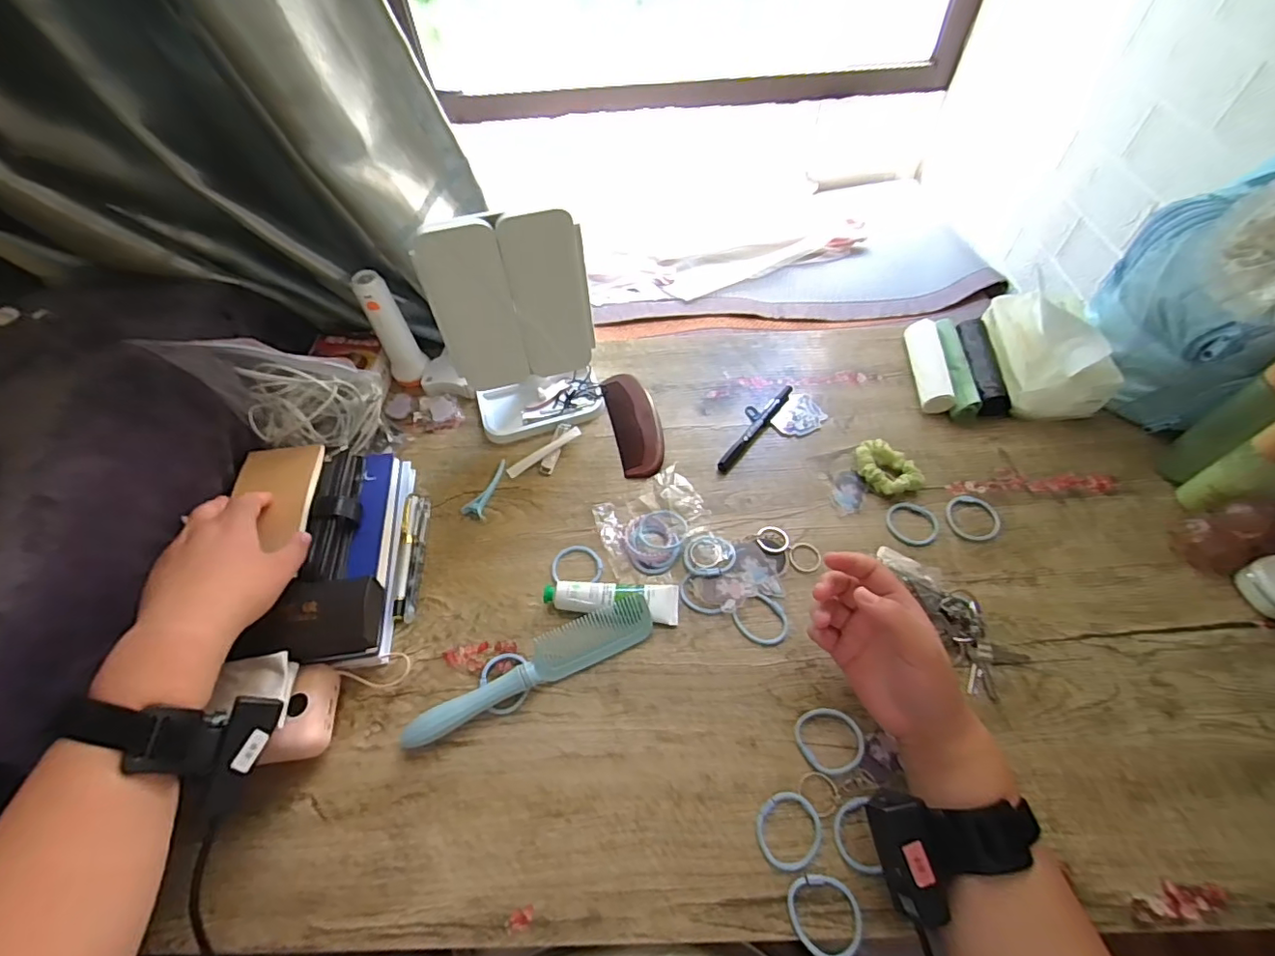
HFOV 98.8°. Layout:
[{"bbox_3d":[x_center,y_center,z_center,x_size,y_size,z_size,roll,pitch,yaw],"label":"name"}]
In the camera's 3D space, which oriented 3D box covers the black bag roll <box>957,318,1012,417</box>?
[{"bbox_3d":[0.397,-0.132,0.633,0.041,0.034,0.134,5,56,6],"label":"black bag roll"}]

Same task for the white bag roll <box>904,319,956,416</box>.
[{"bbox_3d":[0.343,-0.134,0.645,0.032,0.028,0.133,4,56,6],"label":"white bag roll"}]

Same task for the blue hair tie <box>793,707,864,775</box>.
[{"bbox_3d":[0.152,0.206,0.429,0.052,0.008,0.047,-5,55,-1],"label":"blue hair tie"}]

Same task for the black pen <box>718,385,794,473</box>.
[{"bbox_3d":[0.133,-0.056,0.609,0.012,0.014,0.139,33,63,23],"label":"black pen"}]

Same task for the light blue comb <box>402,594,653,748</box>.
[{"bbox_3d":[-0.089,0.161,0.464,0.217,0.026,0.035,-23,57,-12],"label":"light blue comb"}]

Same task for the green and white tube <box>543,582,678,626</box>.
[{"bbox_3d":[-0.023,0.112,0.497,0.121,0.023,0.034,-1,55,2],"label":"green and white tube"}]

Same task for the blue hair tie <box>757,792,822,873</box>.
[{"bbox_3d":[0.111,0.258,0.400,0.045,0.007,0.050,24,60,18],"label":"blue hair tie"}]

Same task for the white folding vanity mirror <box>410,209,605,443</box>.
[{"bbox_3d":[-0.120,-0.147,0.544,0.150,0.231,0.078,-14,56,-7],"label":"white folding vanity mirror"}]

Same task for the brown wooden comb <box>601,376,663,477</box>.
[{"bbox_3d":[-0.002,-0.065,0.617,0.053,0.015,0.142,-12,56,-6],"label":"brown wooden comb"}]

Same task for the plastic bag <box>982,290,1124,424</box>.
[{"bbox_3d":[0.452,-0.144,0.608,0.088,0.089,0.149,1,55,3],"label":"plastic bag"}]

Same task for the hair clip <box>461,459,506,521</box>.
[{"bbox_3d":[-0.163,0.010,0.580,0.026,0.009,0.072,7,56,8],"label":"hair clip"}]

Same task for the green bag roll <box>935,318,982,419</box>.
[{"bbox_3d":[0.369,-0.130,0.640,0.027,0.033,0.143,3,56,5],"label":"green bag roll"}]

